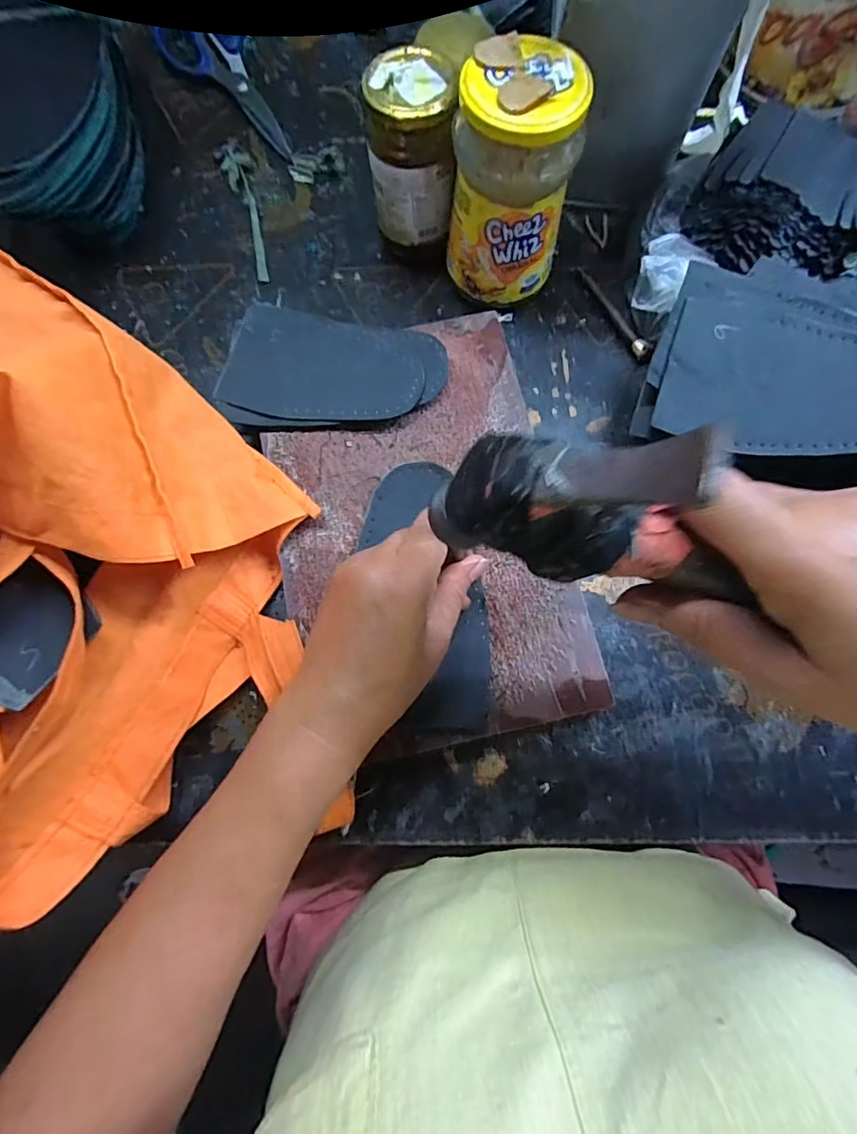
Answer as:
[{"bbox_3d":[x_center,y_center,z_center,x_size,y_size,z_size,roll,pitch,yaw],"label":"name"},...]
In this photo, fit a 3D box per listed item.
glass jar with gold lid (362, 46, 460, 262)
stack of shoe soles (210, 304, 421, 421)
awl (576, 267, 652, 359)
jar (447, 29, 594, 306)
[{"bbox_3d":[-0.013,-0.276,0.367,0.055,0.115,0.057,-8,76,-2],"label":"glass jar with gold lid"},{"bbox_3d":[-0.072,-0.136,0.363,0.134,0.004,0.078,13,79,5],"label":"stack of shoe soles"},{"bbox_3d":[0.141,-0.197,0.402,0.008,0.009,0.094,-24,77,-6],"label":"awl"},{"bbox_3d":[0.054,-0.247,0.351,0.076,0.134,0.073,11,76,3],"label":"jar"}]

